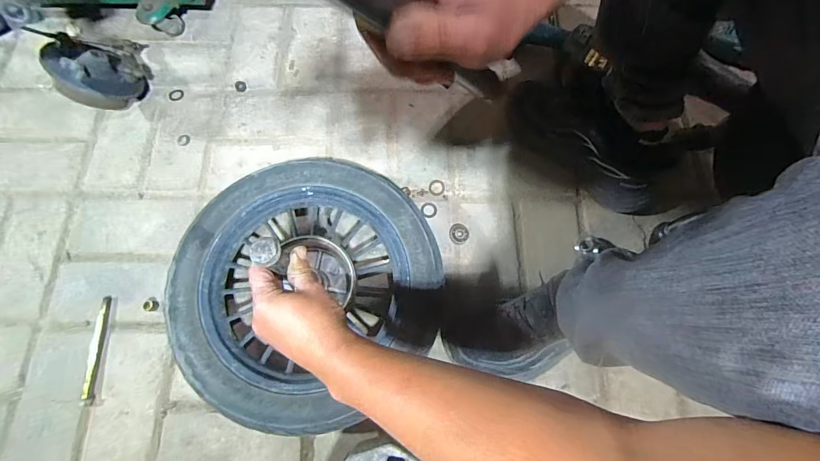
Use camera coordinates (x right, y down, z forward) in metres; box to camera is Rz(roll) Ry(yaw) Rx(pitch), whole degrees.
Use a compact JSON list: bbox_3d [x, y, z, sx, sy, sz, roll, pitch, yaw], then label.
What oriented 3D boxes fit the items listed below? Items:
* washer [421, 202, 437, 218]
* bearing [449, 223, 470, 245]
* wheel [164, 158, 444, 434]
[{"bbox_3d":[0.030,-0.032,0.597,0.025,0.004,0.026,0,73,0],"label":"washer"},{"bbox_3d":[0.076,0.005,0.585,0.030,0.004,0.033,0,73,0],"label":"bearing"},{"bbox_3d":[-0.134,0.070,0.522,0.333,0.087,0.312,0,73,0],"label":"wheel"}]

